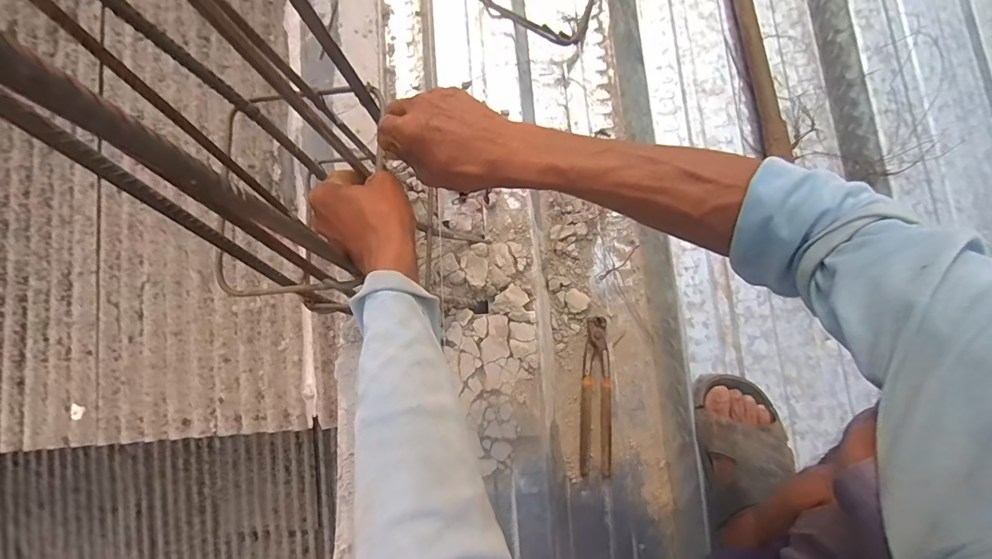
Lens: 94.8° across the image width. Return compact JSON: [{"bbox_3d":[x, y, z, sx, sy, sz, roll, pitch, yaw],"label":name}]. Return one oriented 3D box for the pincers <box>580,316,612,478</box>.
[{"bbox_3d":[0.148,0.167,0.662,0.044,0.031,0.218,3,75,-1],"label":"pincers"}]

